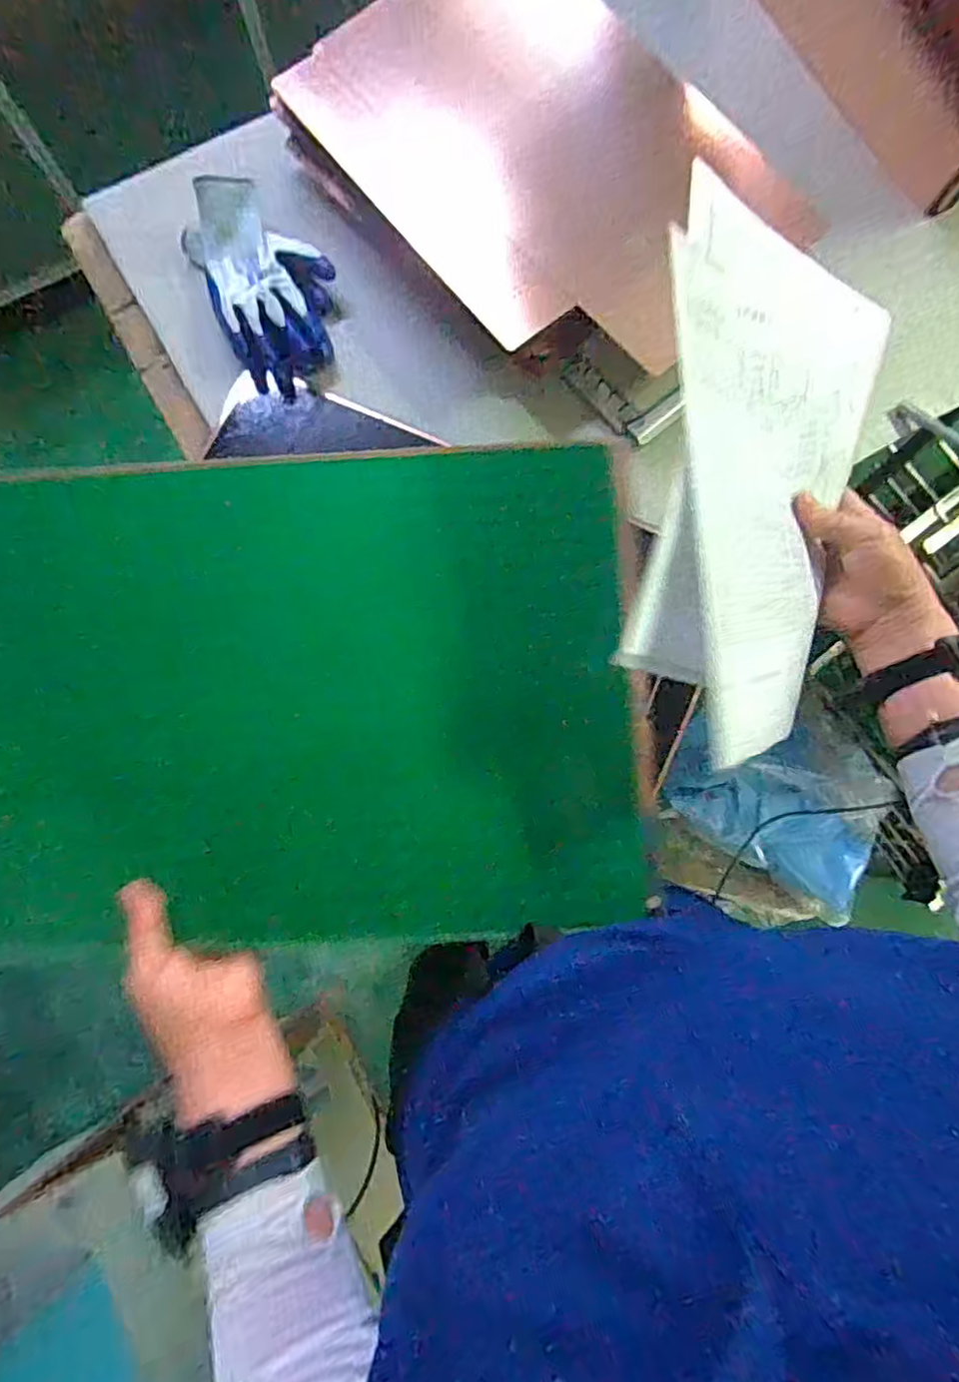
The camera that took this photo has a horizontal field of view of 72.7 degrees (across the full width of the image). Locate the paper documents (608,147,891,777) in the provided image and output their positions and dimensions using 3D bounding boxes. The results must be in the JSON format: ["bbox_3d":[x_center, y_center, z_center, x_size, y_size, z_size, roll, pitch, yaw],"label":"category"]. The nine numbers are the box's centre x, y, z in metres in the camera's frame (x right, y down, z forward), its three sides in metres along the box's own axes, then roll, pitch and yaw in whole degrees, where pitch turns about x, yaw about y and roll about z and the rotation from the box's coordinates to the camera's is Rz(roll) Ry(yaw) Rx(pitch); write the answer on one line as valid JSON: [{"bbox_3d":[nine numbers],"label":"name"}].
[{"bbox_3d":[0.181,-0.137,0.458,0.228,0.090,0.349,4,88,-38],"label":"paper documents"}]

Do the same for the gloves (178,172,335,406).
[{"bbox_3d":[-0.231,-0.445,0.700,0.123,0.047,0.220,-27,81,-4],"label":"gloves"}]

